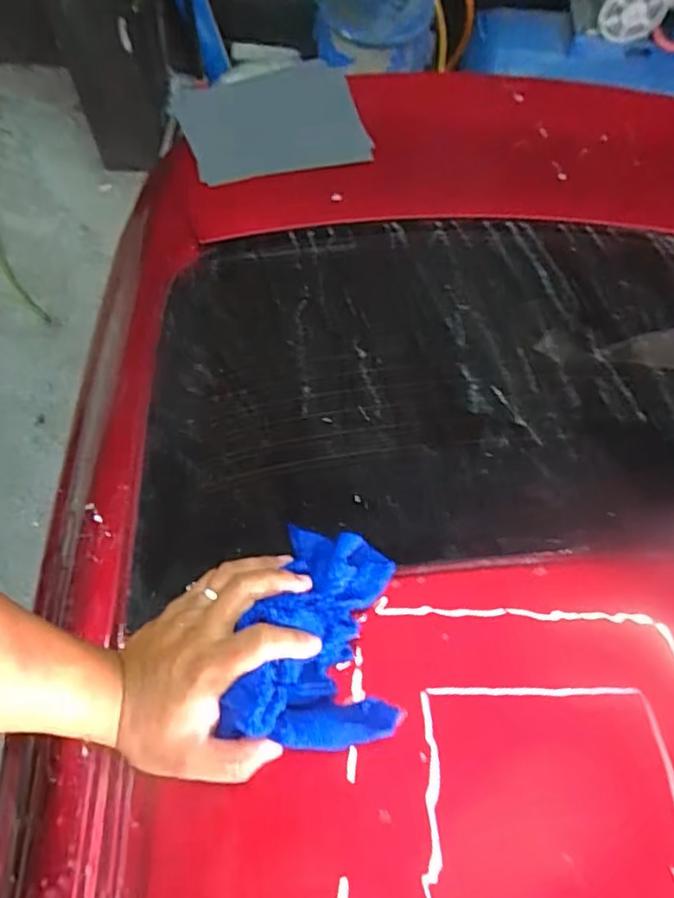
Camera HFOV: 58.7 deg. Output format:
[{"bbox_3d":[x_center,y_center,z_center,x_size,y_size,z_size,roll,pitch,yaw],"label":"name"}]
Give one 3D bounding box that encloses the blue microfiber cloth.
[{"bbox_3d":[-0.006,0.132,0.434,0.108,0.072,0.153,13,69,2],"label":"blue microfiber cloth"}]

